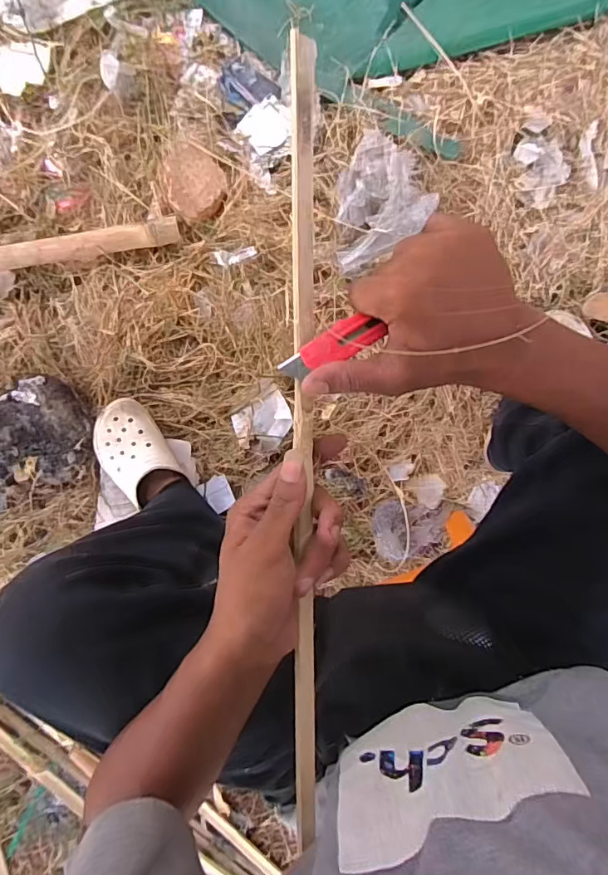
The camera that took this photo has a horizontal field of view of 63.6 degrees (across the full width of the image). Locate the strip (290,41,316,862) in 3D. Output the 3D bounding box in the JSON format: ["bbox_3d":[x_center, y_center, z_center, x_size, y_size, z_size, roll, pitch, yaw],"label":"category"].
[{"bbox_3d":[0.001,0.020,0.315,0.016,0.015,0.503,0,97,3],"label":"strip"}]

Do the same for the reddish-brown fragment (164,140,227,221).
[{"bbox_3d":[-0.173,-0.415,0.788,0.088,0.030,0.134,-8,87,1],"label":"reddish-brown fragment"}]

